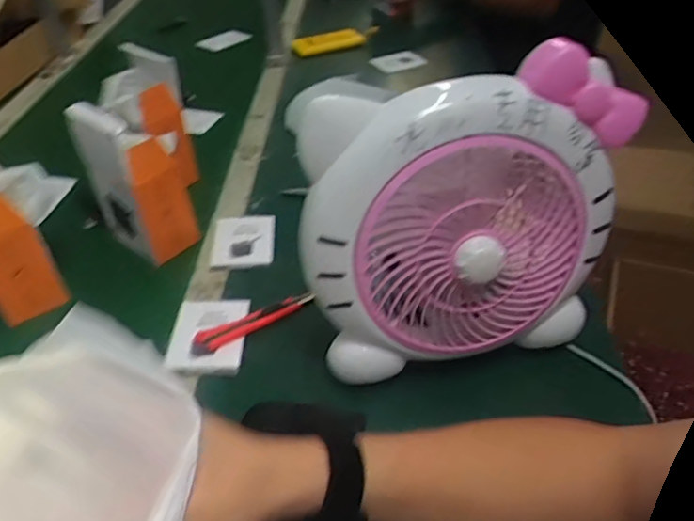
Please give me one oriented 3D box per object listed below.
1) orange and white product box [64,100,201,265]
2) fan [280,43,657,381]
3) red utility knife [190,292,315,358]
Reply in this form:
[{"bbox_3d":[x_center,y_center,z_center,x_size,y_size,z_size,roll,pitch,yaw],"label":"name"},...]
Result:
[{"bbox_3d":[-0.237,-0.094,0.657,0.111,0.167,0.075,27,49,31],"label":"orange and white product box"},{"bbox_3d":[0.092,-0.017,0.473,0.248,0.256,0.093,-14,41,-13],"label":"fan"},{"bbox_3d":[-0.094,0.060,0.581,0.128,0.012,0.023,-24,44,-23],"label":"red utility knife"}]

